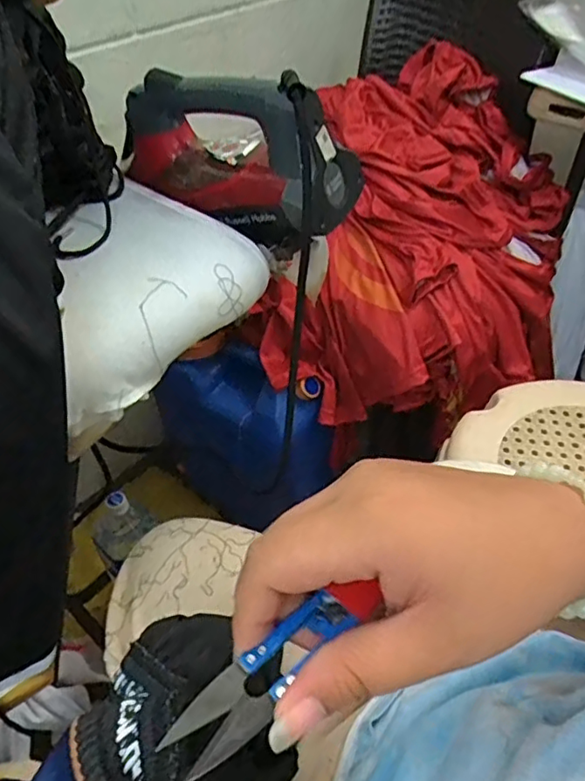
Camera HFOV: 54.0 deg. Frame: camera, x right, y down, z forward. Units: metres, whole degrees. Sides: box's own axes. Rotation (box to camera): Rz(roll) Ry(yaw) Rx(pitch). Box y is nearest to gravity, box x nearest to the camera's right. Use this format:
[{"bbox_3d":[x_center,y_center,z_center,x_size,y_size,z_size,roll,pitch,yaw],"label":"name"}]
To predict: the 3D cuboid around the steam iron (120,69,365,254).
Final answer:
[{"bbox_3d":[-0.056,-0.241,0.580,0.248,0.142,0.113,28,52,26],"label":"steam iron"}]

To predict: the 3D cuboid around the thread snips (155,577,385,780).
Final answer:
[{"bbox_3d":[-0.005,0.095,0.201,0.085,0.009,0.022,-35,54,-25],"label":"thread snips"}]

